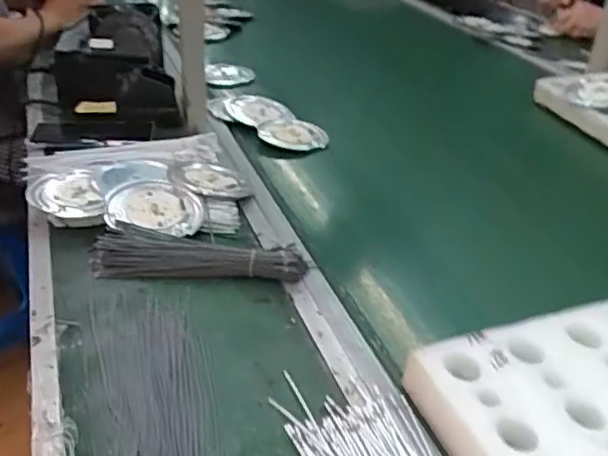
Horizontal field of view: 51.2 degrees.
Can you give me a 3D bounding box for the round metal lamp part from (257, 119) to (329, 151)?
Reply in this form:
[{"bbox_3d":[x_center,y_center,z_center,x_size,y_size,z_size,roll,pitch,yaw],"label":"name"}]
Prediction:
[{"bbox_3d":[-0.017,-0.139,0.946,0.096,0.020,0.090,-1,32,1],"label":"round metal lamp part"}]

